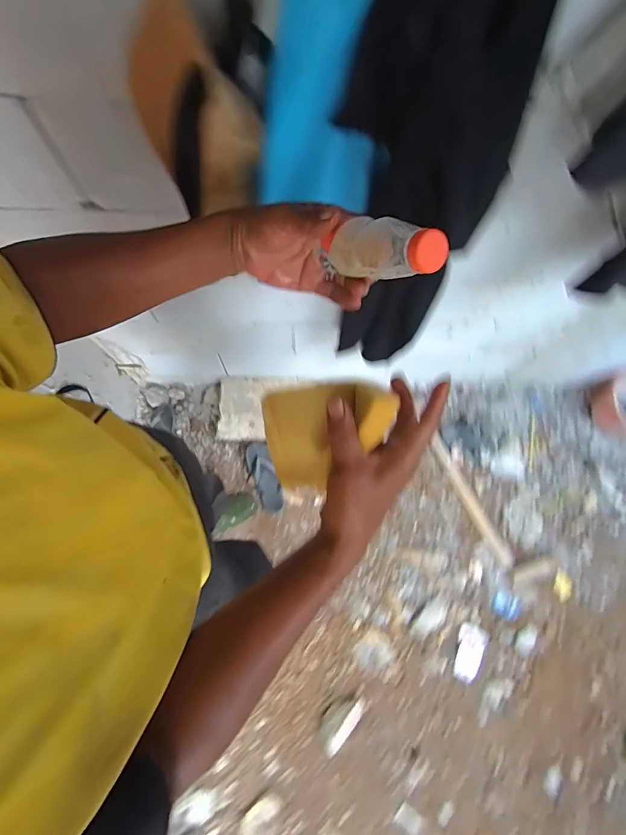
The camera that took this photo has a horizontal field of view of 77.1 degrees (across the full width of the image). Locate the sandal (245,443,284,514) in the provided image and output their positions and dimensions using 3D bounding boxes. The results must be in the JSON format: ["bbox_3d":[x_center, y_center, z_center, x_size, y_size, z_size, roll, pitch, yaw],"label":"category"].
[{"bbox_3d":[-0.177,0.213,1.401,0.095,0.051,0.255,-18,76,-7],"label":"sandal"}]

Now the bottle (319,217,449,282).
[{"bbox_3d":[0.054,-0.127,0.297,0.044,0.114,0.047,-10,112,-25],"label":"bottle"}]

